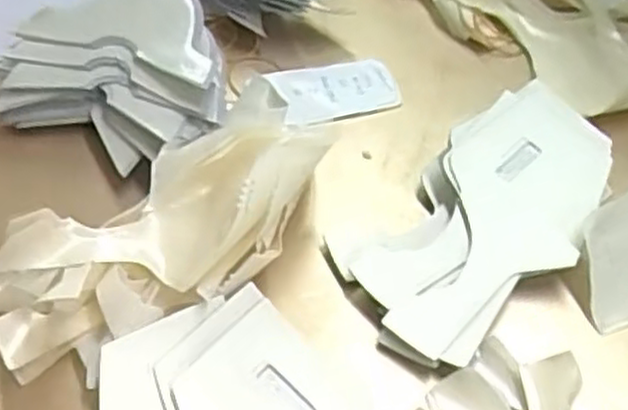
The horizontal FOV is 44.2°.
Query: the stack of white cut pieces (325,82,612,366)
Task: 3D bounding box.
[{"bbox_3d":[0.104,0.005,0.456,0.096,0.028,0.198,37,59,25],"label":"stack of white cut pieces"}]

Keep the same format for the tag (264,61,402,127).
[{"bbox_3d":[0.015,-0.080,0.535,0.080,0.014,0.054,-13,53,-11],"label":"tag"}]

